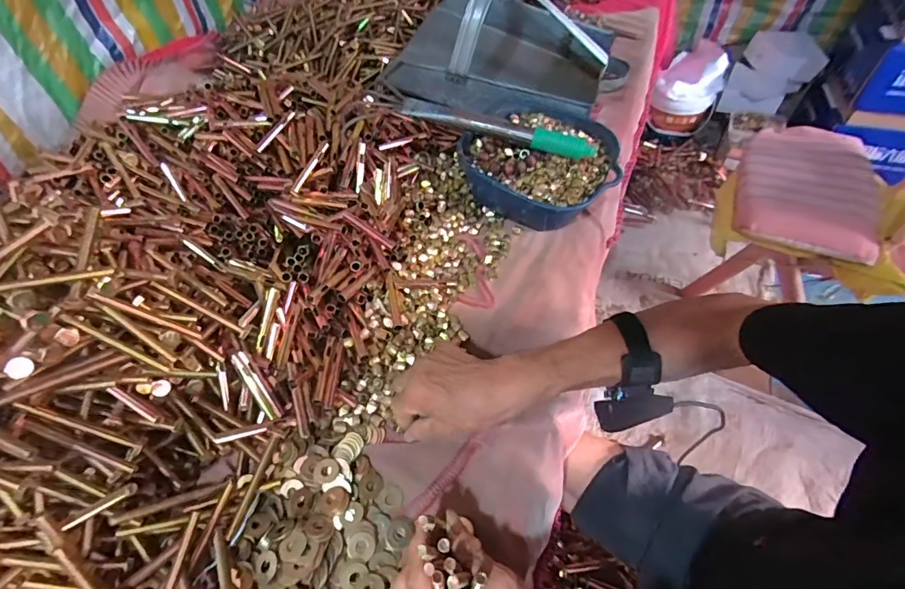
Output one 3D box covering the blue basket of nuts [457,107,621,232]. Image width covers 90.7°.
[{"bbox_3d":[0.135,-0.196,0.669,0.200,0.083,0.213,-1,52,2],"label":"blue basket of nuts"}]

